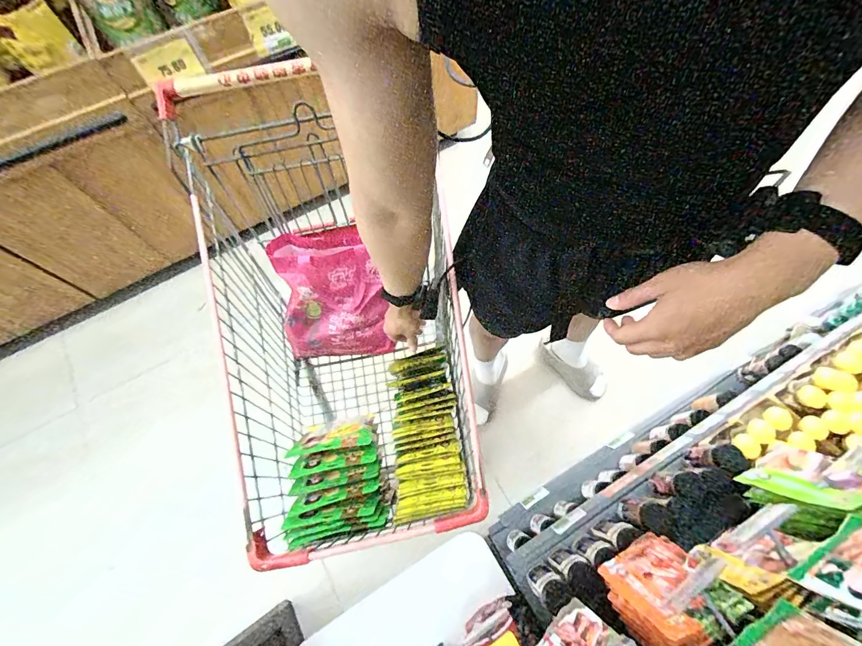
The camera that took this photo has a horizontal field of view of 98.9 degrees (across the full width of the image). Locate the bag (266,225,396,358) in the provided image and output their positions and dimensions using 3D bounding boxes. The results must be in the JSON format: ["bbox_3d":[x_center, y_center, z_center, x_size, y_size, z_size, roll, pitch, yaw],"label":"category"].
[{"bbox_3d":[-0.238,-0.078,0.827,0.224,0.223,0.202,-15,67,-3],"label":"bag"}]

